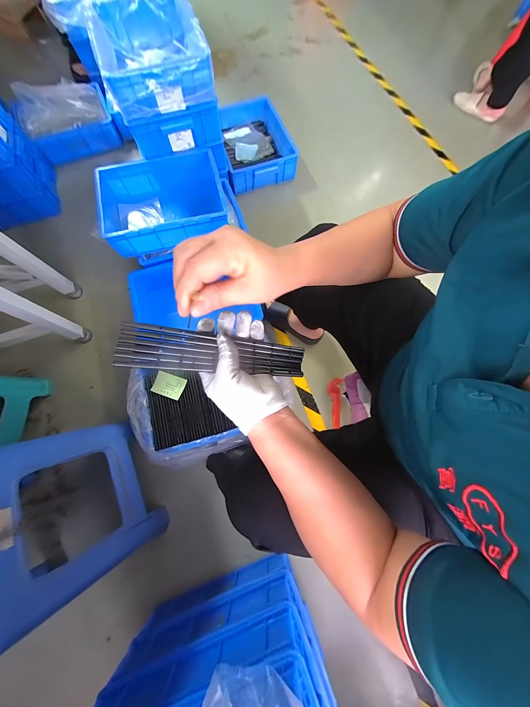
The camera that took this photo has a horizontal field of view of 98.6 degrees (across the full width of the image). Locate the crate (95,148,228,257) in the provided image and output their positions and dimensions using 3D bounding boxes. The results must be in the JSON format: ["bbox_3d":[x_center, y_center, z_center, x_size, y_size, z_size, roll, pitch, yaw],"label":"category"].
[{"bbox_3d":[-0.356,-0.524,0.821,0.414,0.131,0.309,-14,75,-4],"label":"crate"}]

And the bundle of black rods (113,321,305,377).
[{"bbox_3d":[-0.055,0.000,0.281,0.221,0.016,0.049,7,74,-18],"label":"bundle of black rods"}]

